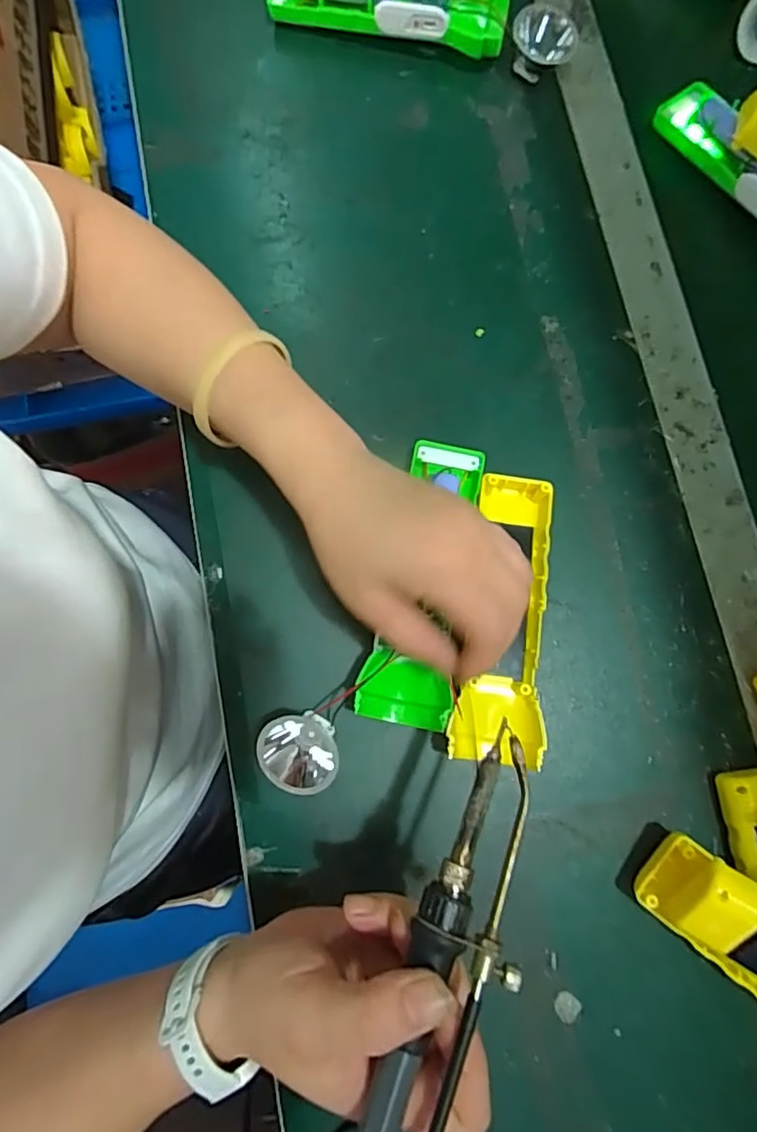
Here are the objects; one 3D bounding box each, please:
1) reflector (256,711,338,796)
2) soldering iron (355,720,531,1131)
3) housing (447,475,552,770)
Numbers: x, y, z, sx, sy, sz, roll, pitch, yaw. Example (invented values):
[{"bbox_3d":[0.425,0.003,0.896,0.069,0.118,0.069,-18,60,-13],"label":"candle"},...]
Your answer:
[{"bbox_3d":[-0.043,0.102,0.310,0.037,0.031,0.041,-15,80,-4],"label":"reflector"},{"bbox_3d":[0.023,0.168,0.212,0.037,0.017,0.206,22,74,3],"label":"soldering iron"},{"bbox_3d":[0.072,0.028,0.330,0.048,0.024,0.163,8,78,0],"label":"housing"}]

